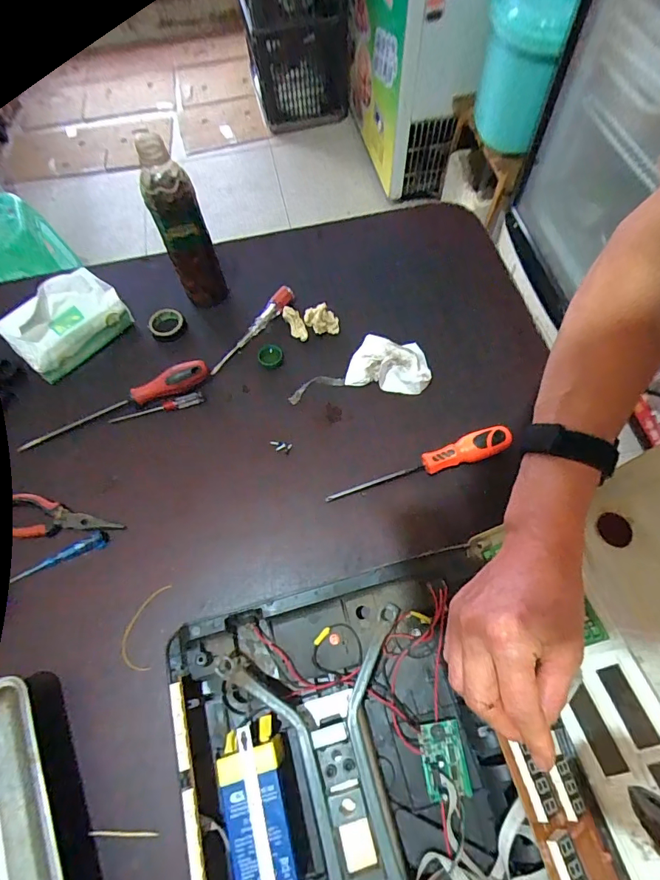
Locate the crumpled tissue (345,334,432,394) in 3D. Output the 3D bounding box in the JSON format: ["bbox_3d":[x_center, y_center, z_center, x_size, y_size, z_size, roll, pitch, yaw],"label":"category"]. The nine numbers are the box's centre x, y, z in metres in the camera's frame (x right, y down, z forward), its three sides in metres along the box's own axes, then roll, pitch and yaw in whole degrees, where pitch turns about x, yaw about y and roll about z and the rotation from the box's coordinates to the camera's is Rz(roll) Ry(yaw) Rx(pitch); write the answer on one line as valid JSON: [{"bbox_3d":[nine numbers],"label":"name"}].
[{"bbox_3d":[0.078,-0.101,0.576,0.103,0.022,0.069,10,65,7],"label":"crumpled tissue"}]

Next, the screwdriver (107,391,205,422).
[{"bbox_3d":[-0.224,-0.040,0.568,0.121,0.009,0.015,-18,65,-6],"label":"screwdriver"}]

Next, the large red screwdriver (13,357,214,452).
[{"bbox_3d":[-0.277,-0.046,0.563,0.251,0.029,0.031,-22,65,-8],"label":"large red screwdriver"}]

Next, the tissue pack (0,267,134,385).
[{"bbox_3d":[-0.356,-0.164,0.594,0.147,0.070,0.088,-40,69,-16],"label":"tissue pack"}]

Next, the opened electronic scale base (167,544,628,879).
[{"bbox_3d":[0.040,0.282,0.365,0.313,0.055,0.317,-16,65,-6],"label":"opened electronic scale base"}]

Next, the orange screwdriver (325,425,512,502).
[{"bbox_3d":[0.106,0.032,0.510,0.219,0.031,0.031,-18,65,-6],"label":"orange screwdriver"}]

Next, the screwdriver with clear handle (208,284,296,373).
[{"bbox_3d":[-0.108,-0.156,0.614,0.021,0.031,0.158,33,70,16],"label":"screwdriver with clear handle"}]

